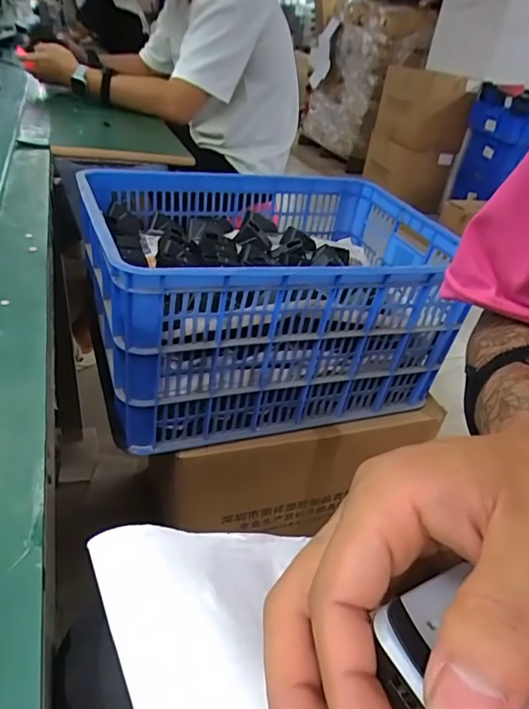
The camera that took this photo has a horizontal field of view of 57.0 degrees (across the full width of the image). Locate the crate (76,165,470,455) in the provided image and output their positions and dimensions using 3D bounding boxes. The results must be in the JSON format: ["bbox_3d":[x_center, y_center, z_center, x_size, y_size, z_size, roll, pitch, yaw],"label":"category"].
[{"bbox_3d":[0.003,-0.120,0.869,0.561,0.300,0.414,-7,38,-20],"label":"crate"}]

